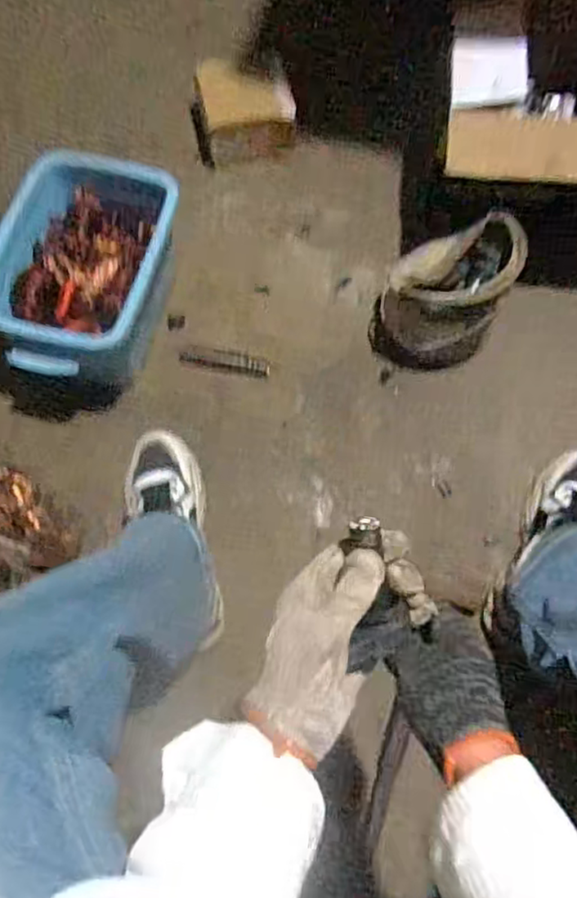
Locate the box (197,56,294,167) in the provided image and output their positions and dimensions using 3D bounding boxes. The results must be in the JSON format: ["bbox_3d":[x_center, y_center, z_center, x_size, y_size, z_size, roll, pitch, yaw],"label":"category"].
[{"bbox_3d":[-0.067,-0.516,1.013,0.140,0.091,0.136,-11,70,-4],"label":"box"}]

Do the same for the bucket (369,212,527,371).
[{"bbox_3d":[0.203,-0.208,0.862,0.152,0.152,0.163,27,72,10],"label":"bucket"}]

